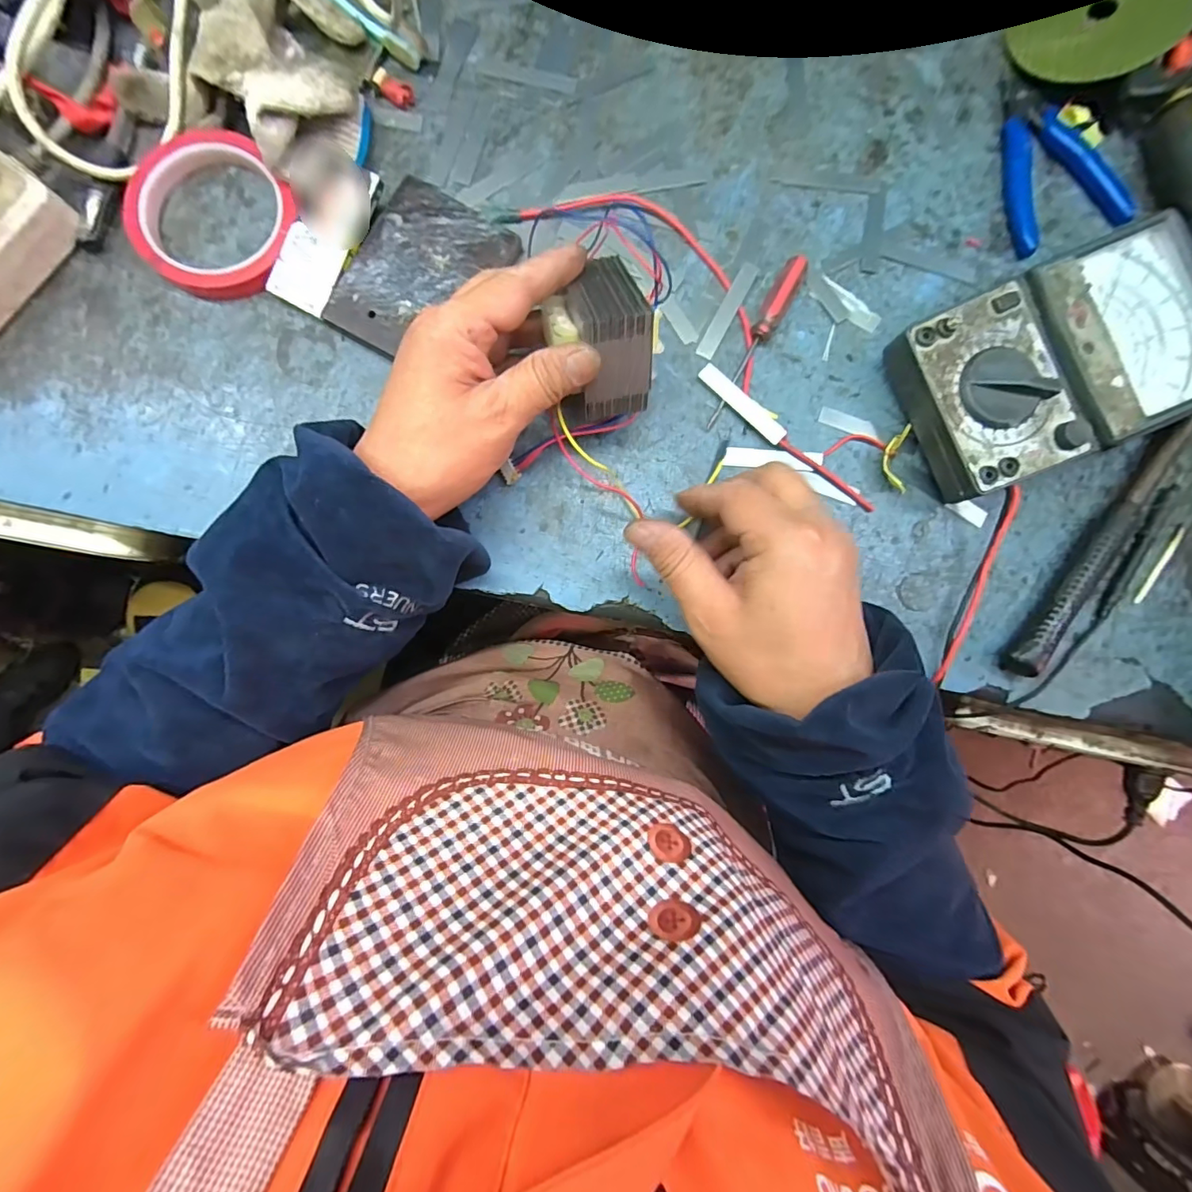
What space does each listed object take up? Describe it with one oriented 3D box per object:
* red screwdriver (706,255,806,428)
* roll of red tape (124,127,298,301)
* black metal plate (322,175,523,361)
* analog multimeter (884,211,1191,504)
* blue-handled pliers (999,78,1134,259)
[{"bbox_3d":[0.101,-0.160,0.328,0.014,0.014,0.117,28,87,-1],"label":"red screwdriver"},{"bbox_3d":[-0.230,-0.236,0.316,0.094,0.017,0.102,0,88,-2],"label":"roll of red tape"},{"bbox_3d":[-0.105,-0.195,0.318,0.080,0.004,0.104,28,87,-3],"label":"black metal plate"},{"bbox_3d":[0.278,-0.138,0.317,0.171,0.050,0.111,-25,89,-3],"label":"analog multimeter"},{"bbox_3d":[0.311,-0.287,0.347,0.077,0.009,0.119,-4,88,-3],"label":"blue-handled pliers"}]

